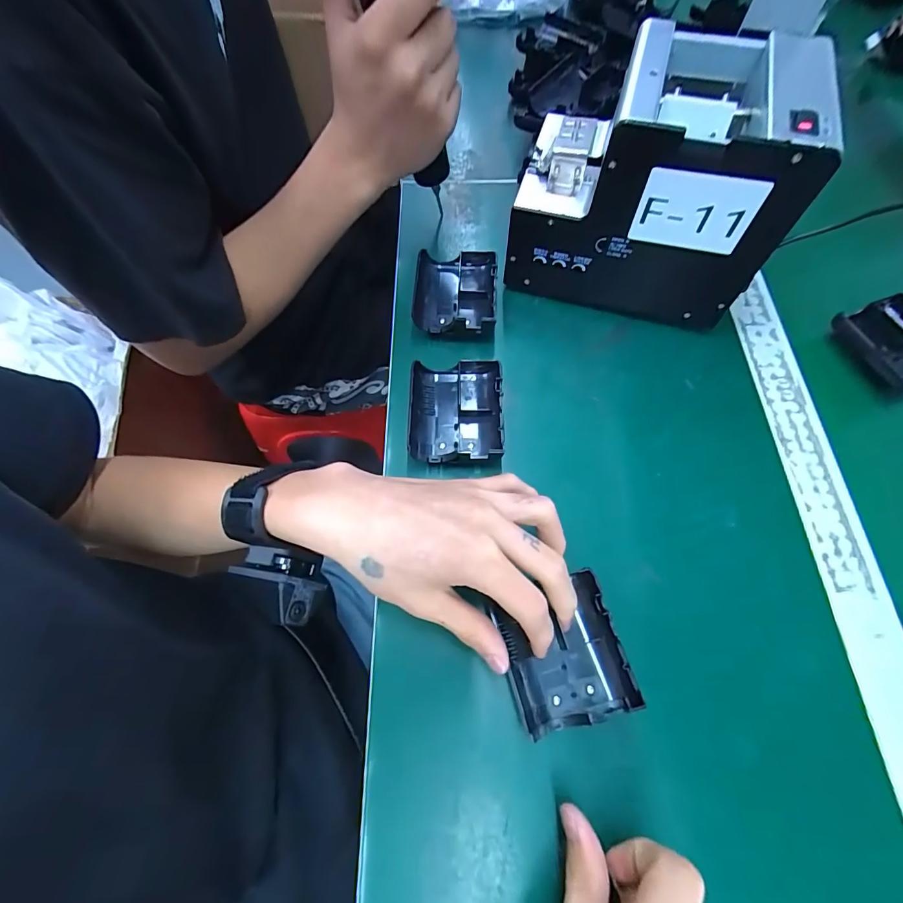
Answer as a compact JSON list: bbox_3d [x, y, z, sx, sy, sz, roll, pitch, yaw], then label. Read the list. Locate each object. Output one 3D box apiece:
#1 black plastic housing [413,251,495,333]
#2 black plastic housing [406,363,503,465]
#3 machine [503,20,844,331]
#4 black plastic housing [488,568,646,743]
[{"bbox_3d":[0.002,-0.134,0.368,0.070,0.029,0.072,3,65,4],"label":"black plastic housing"},{"bbox_3d":[0.003,-0.029,0.325,0.069,0.025,0.076,-1,65,3],"label":"black plastic housing"},{"bbox_3d":[0.151,-0.205,0.340,0.179,0.153,0.127,15,67,10],"label":"machine"},{"bbox_3d":[0.066,0.120,0.254,0.066,0.017,0.075,-16,65,-4],"label":"black plastic housing"}]

